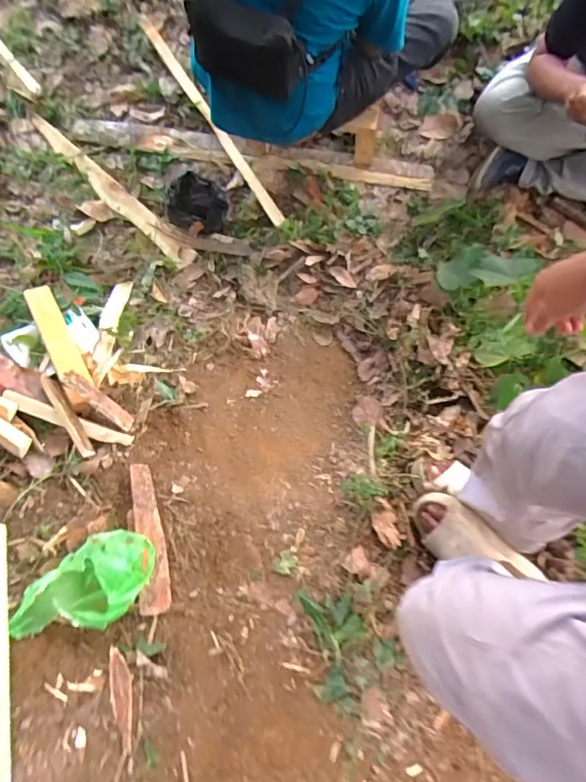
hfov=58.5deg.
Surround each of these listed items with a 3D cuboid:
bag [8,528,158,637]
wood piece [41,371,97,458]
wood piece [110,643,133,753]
[{"bbox_3d":[-0.360,0.353,0.927,0.256,0.099,0.136,-38,81,-10],"label":"bag"},{"bbox_3d":[-0.464,0.044,1.068,0.029,0.031,0.256,-35,58,-13],"label":"wood piece"},{"bbox_3d":[-0.278,0.498,0.852,0.035,0.016,0.151,-17,56,-8],"label":"wood piece"}]

